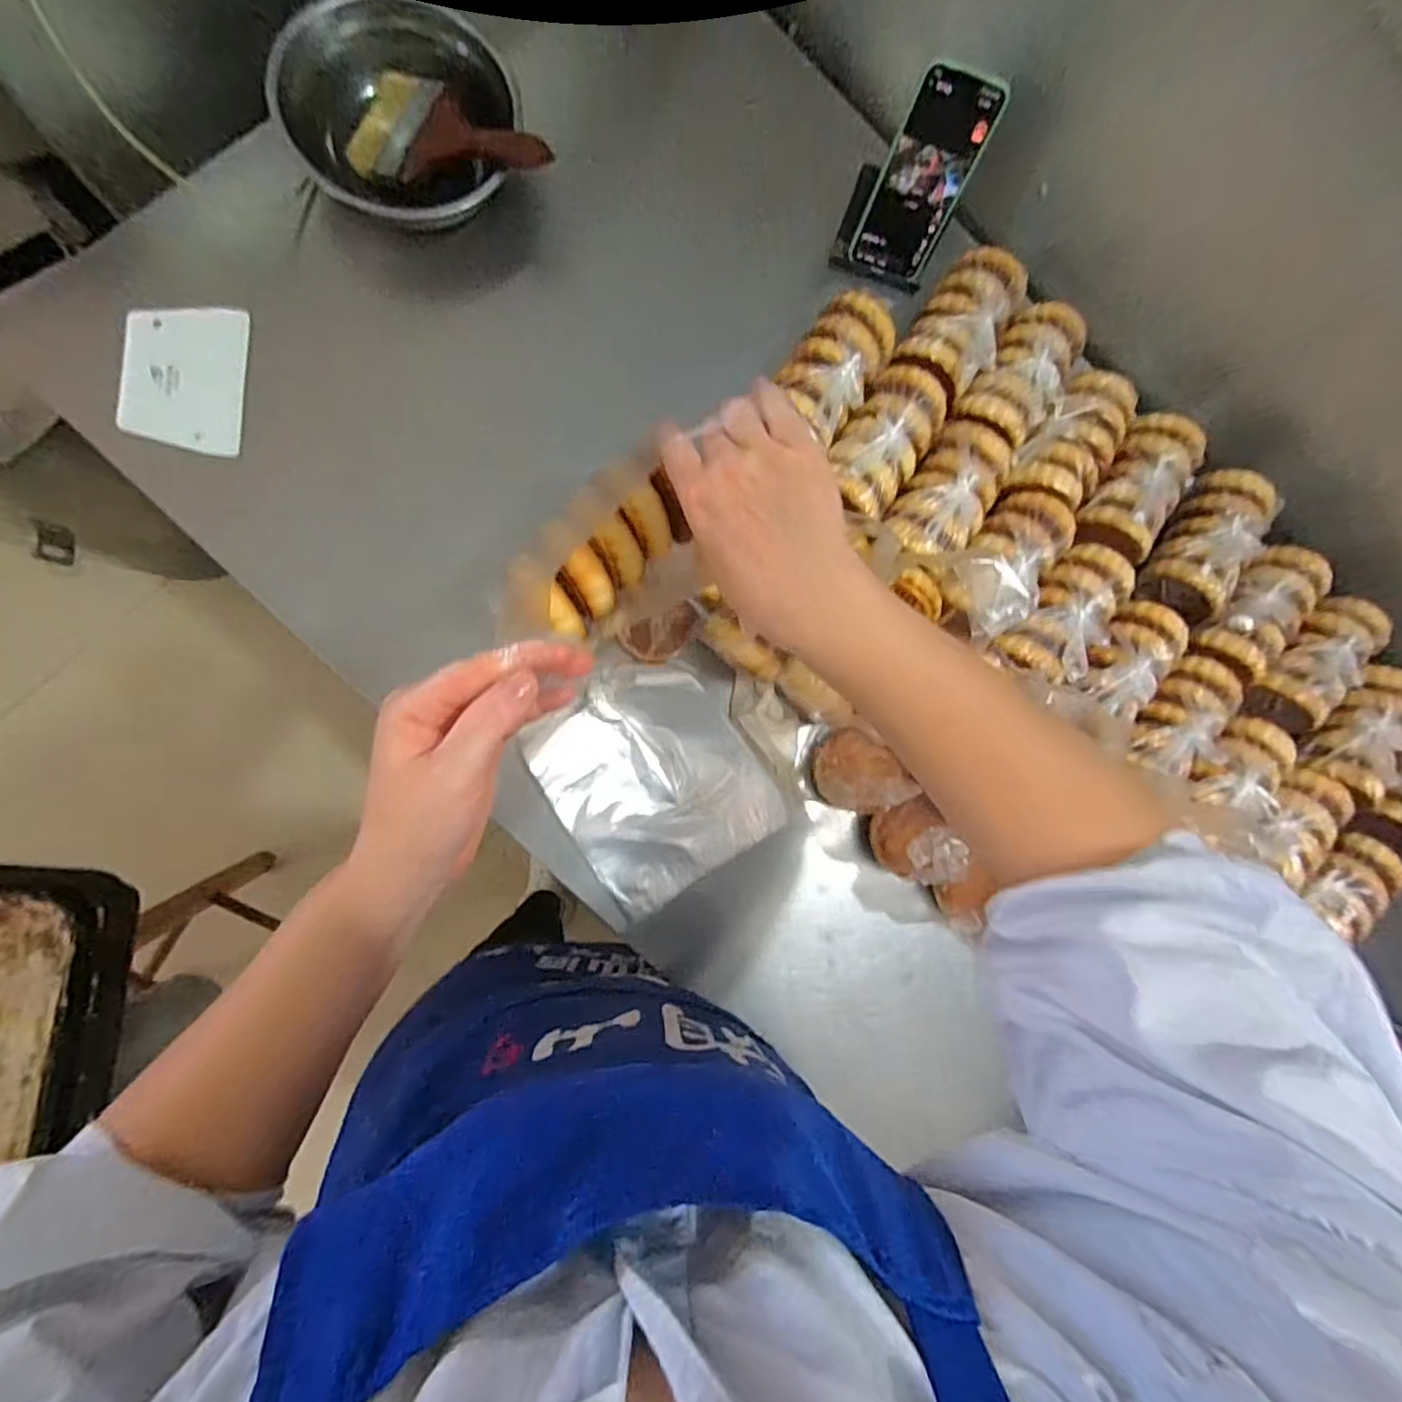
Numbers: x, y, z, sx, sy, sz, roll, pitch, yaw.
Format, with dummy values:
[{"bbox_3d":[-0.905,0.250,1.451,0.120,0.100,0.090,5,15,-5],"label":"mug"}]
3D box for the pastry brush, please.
[{"bbox_3d":[-0.212,-0.491,0.556,0.187,0.020,0.095,22,88,15],"label":"pastry brush"}]

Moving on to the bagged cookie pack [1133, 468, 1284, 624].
[{"bbox_3d":[0.518,-0.156,0.647,0.084,0.063,0.156,33,87,-4],"label":"bagged cookie pack"}]

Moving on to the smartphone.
[{"bbox_3d":[0.208,-0.486,0.599,0.078,0.161,0.007,16,62,-8],"label":"smartphone"}]

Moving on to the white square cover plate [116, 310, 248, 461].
[{"bbox_3d":[-0.448,-0.279,0.554,0.098,0.008,0.125,1,88,-7],"label":"white square cover plate"}]

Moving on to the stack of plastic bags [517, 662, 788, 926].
[{"bbox_3d":[-0.041,0.072,0.589,0.178,0.035,0.204,-30,90,-12],"label":"stack of plastic bags"}]

